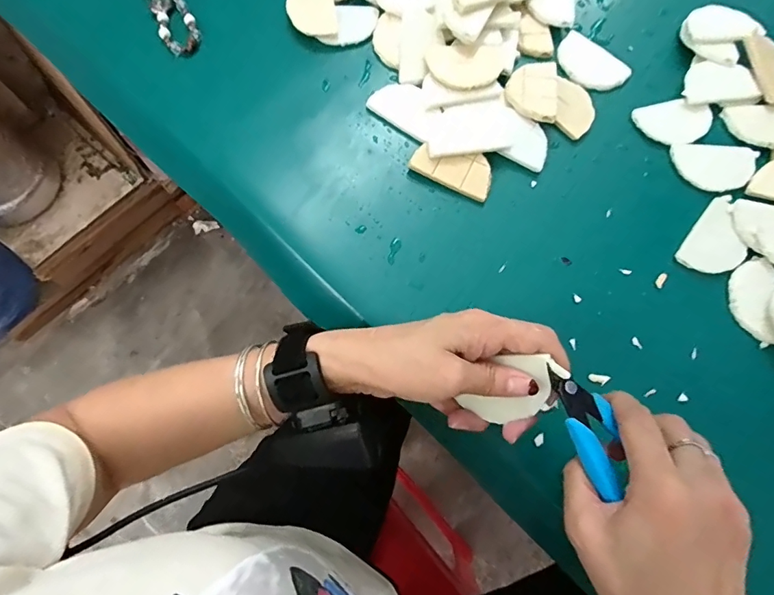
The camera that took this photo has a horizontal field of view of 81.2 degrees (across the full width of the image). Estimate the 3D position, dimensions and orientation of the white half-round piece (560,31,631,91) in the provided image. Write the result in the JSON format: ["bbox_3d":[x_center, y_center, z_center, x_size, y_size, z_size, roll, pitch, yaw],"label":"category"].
[{"bbox_3d":[0.188,-0.220,0.421,0.043,0.005,0.069,-37,77,-12],"label":"white half-round piece"}]

